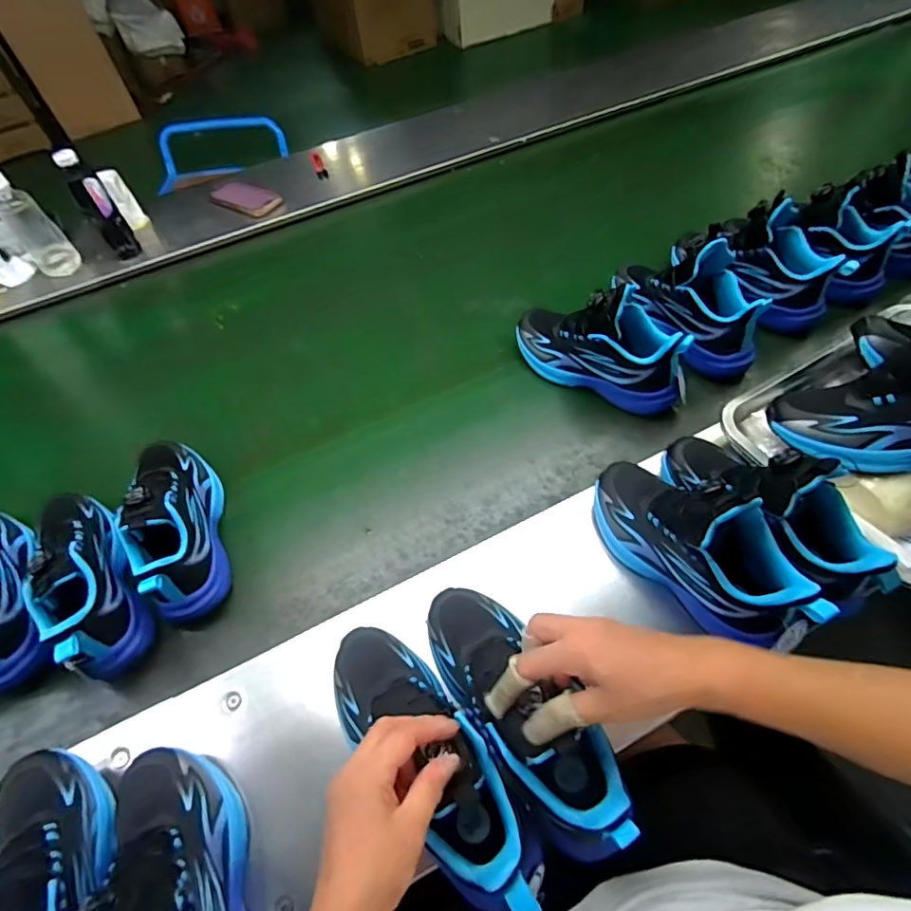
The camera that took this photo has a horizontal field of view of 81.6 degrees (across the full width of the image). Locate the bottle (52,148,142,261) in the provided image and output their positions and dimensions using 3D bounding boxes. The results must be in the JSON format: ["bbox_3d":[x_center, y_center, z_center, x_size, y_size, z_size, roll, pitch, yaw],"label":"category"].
[{"bbox_3d":[-0.604,-0.415,0.912,0.048,0.197,0.046,-30,57,-18],"label":"bottle"}]

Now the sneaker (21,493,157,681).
[{"bbox_3d":[-0.405,0.129,0.575,0.076,0.117,0.229,-29,56,-17],"label":"sneaker"}]

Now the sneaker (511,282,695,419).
[{"bbox_3d":[0.189,-0.153,0.691,0.238,0.138,0.088,28,60,23],"label":"sneaker"}]

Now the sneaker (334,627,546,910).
[{"bbox_3d":[-0.024,0.236,0.425,0.077,0.094,0.245,-34,53,-20],"label":"sneaker"}]

